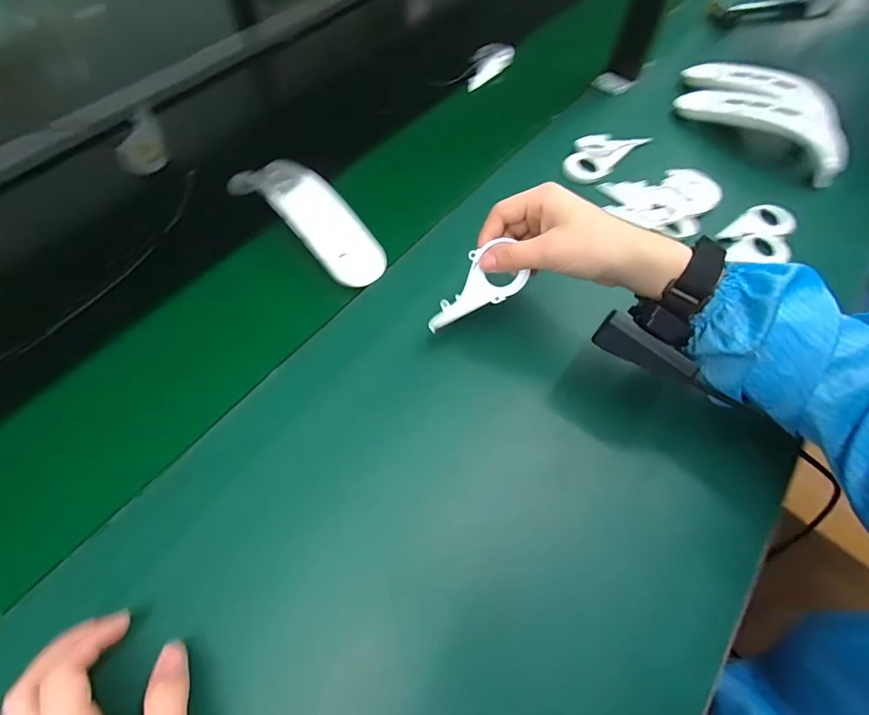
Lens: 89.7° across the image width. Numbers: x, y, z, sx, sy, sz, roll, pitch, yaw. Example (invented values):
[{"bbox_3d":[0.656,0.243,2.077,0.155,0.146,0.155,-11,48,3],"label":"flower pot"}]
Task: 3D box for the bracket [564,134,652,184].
[{"bbox_3d":[0.201,-0.249,0.530,0.056,0.011,0.140,40,67,16],"label":"bracket"}]

